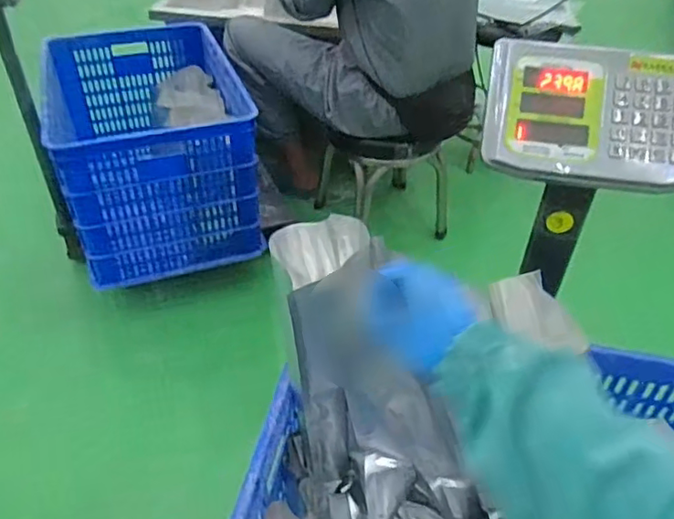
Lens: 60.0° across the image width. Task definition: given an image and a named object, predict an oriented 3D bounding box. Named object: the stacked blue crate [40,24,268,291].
[{"bbox_3d":[-0.450,-0.277,1.440,0.403,0.362,0.558,-15,44,-18],"label":"stacked blue crate"}]

